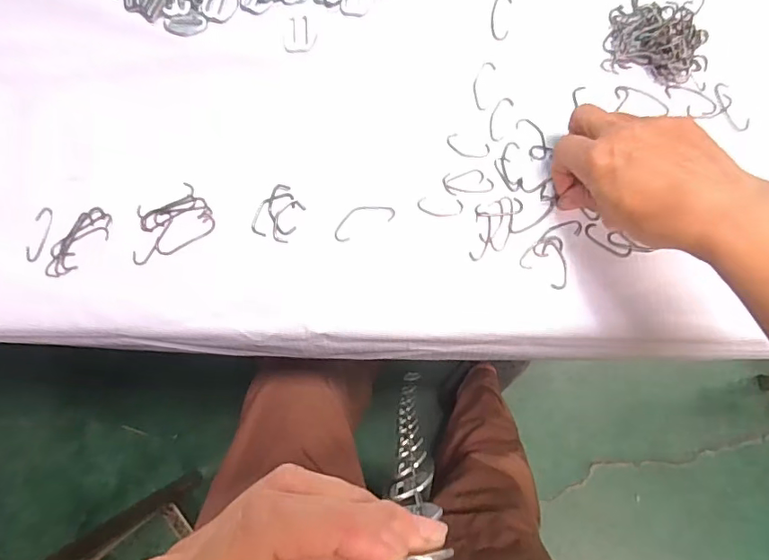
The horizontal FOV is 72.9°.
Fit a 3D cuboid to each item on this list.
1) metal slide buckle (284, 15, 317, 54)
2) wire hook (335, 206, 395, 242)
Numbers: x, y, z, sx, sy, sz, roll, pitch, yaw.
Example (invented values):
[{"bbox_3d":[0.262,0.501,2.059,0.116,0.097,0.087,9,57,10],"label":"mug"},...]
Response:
[{"bbox_3d":[-0.064,-0.187,0.396,0.025,0.004,0.030,-3,82,2],"label":"metal slide buckle"},{"bbox_3d":[-0.016,-0.043,0.370,0.046,0.004,0.020,-26,82,-1],"label":"wire hook"}]

